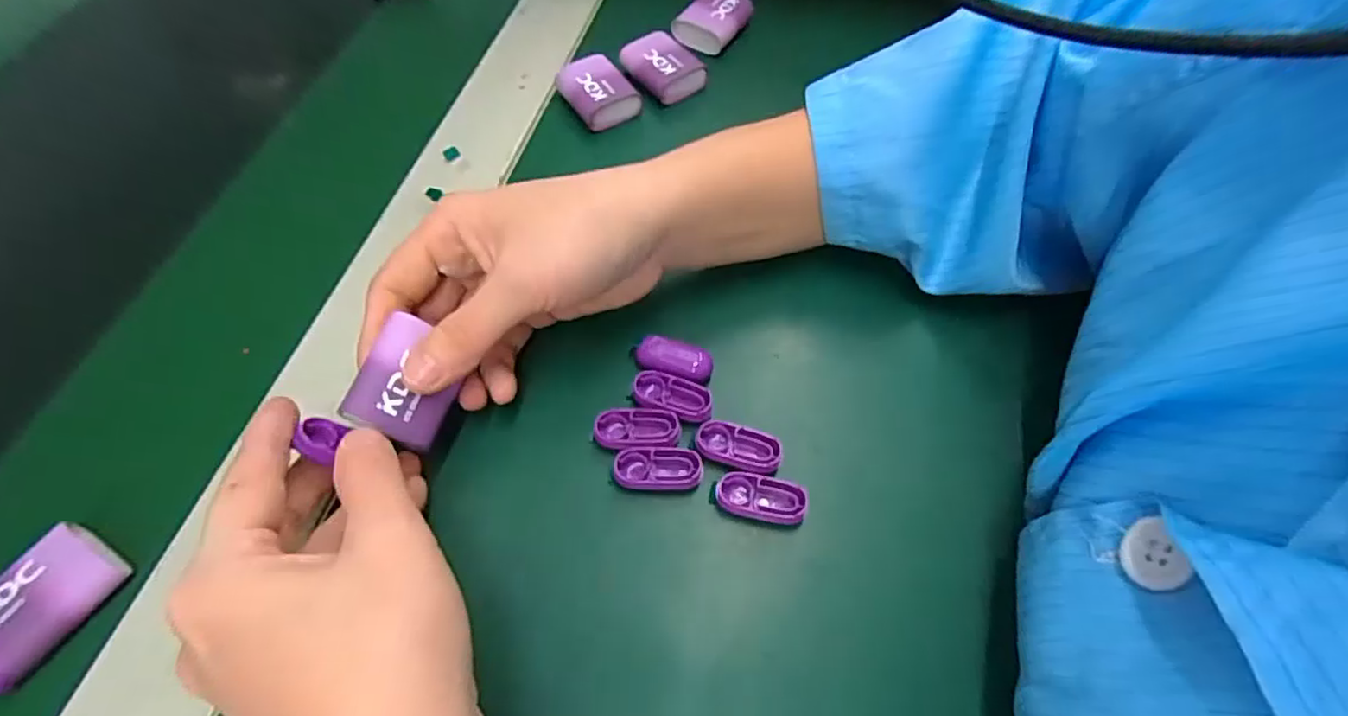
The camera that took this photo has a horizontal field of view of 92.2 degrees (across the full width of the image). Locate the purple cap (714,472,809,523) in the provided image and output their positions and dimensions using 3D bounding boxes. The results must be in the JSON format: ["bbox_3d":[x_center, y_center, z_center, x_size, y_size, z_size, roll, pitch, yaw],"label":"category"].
[{"bbox_3d":[0.033,0.052,0.245,0.033,0.004,0.016,12,60,8],"label":"purple cap"}]

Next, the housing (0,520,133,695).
[{"bbox_3d":[-0.224,0.087,0.227,0.037,0.010,0.050,29,64,18],"label":"housing"}]

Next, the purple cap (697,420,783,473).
[{"bbox_3d":[0.025,0.035,0.256,0.034,0.006,0.015,15,61,10],"label":"purple cap"}]

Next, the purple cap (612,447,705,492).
[{"bbox_3d":[-0.006,0.043,0.251,0.033,0.004,0.017,3,59,3],"label":"purple cap"}]

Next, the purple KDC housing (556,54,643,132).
[{"bbox_3d":[-0.042,-0.149,0.361,0.031,0.017,0.042,-32,64,-16],"label":"purple KDC housing"}]

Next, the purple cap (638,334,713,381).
[{"bbox_3d":[0.000,0.000,0.275,0.032,0.004,0.016,16,61,10],"label":"purple cap"}]

